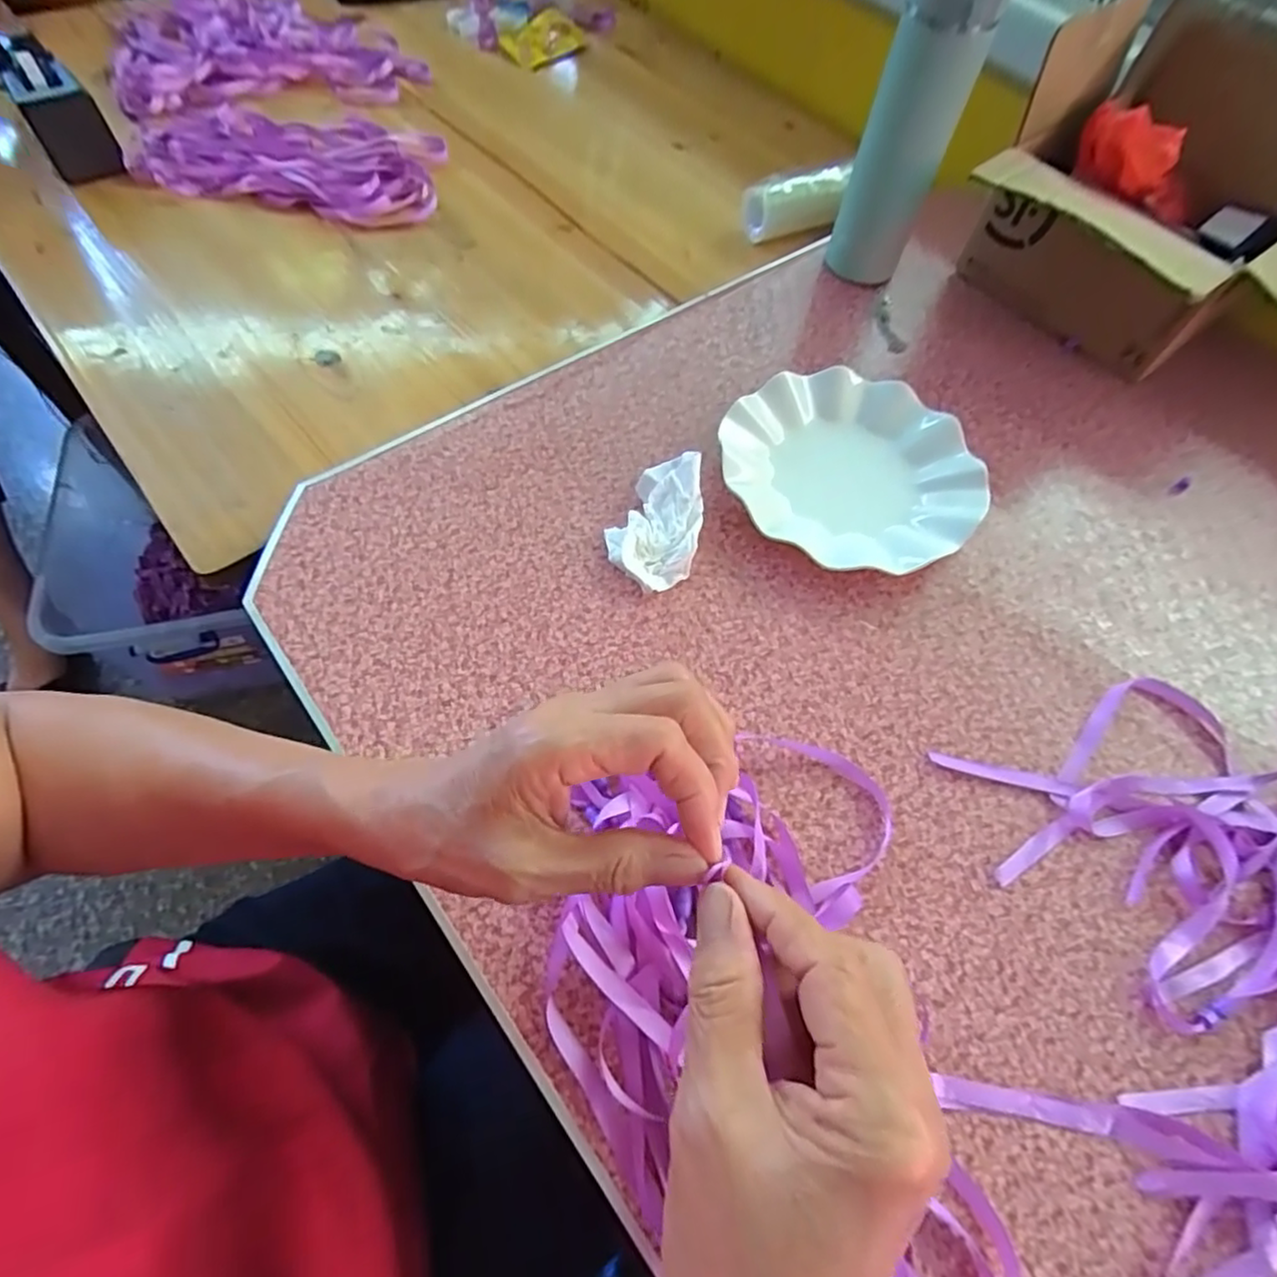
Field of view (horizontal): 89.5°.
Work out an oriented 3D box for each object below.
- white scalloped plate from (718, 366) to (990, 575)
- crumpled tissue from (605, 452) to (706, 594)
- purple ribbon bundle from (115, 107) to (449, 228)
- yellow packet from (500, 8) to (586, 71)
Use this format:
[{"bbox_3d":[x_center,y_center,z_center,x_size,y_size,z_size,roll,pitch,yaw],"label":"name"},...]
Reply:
[{"bbox_3d":[0.151,-0.122,0.470,0.178,0.028,0.171,2,62,-3],"label":"white scalloped plate"},{"bbox_3d":[0.013,-0.082,0.441,0.058,0.029,0.097,13,62,3],"label":"crumpled tissue"},{"bbox_3d":[-0.364,-0.501,0.669,0.320,0.025,0.166,10,62,2],"label":"purple ribbon bundle"},{"bbox_3d":[-0.120,-0.761,0.820,0.099,0.035,0.047,-40,72,-21],"label":"yellow packet"}]

